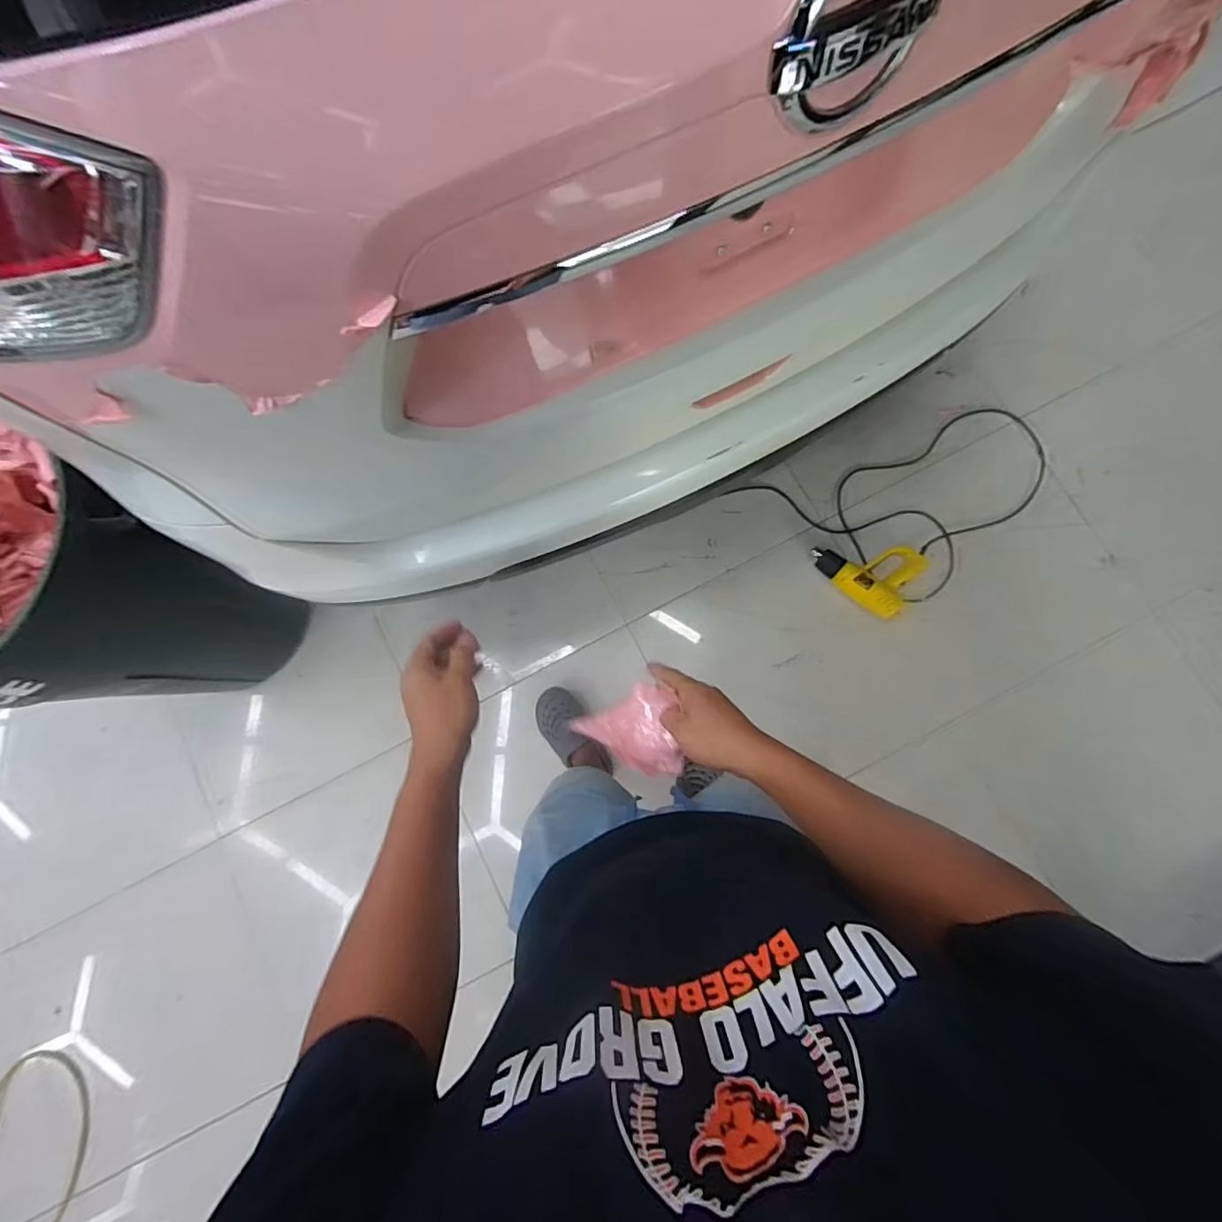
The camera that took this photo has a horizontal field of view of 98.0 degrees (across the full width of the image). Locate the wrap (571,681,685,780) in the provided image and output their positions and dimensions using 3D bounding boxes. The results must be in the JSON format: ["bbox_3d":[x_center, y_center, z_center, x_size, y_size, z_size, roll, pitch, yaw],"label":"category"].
[{"bbox_3d":[0.030,0.119,0.547,0.116,0.059,0.082,33,82,6],"label":"wrap"}]

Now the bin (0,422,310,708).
[{"bbox_3d":[-1.040,-0.009,1.080,0.569,0.706,0.449,21,81,4],"label":"bin"}]

